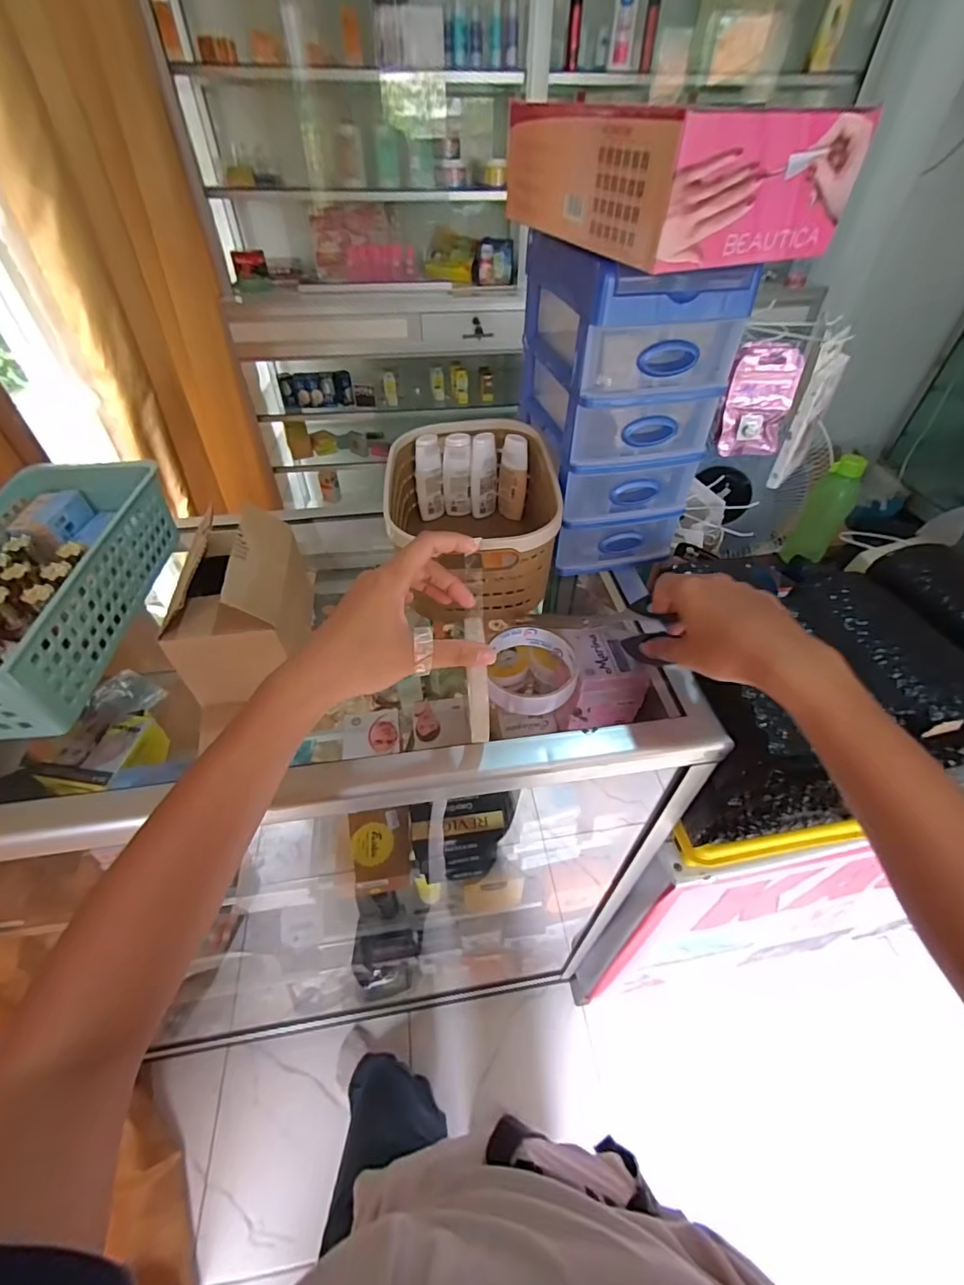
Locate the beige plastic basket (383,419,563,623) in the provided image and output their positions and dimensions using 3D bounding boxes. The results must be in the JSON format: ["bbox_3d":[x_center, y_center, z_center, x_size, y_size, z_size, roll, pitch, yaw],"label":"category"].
[{"bbox_3d":[-0.010,-0.121,0.504,0.154,0.114,0.205,-2,46,-2],"label":"beige plastic basket"}]

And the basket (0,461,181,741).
[{"bbox_3d":[-0.390,-0.047,0.437,0.133,0.082,0.274,-1,46,-1],"label":"basket"}]

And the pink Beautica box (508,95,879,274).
[{"bbox_3d":[0.124,-0.321,0.345,0.142,0.063,0.195,-14,48,-13],"label":"pink Beautica box"}]

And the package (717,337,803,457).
[{"bbox_3d":[0.271,-0.236,0.486,0.058,0.097,0.015,7,37,15],"label":"package"}]

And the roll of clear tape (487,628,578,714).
[{"bbox_3d":[0.044,0.024,0.432,0.075,0.031,0.074,0,46,0],"label":"roll of clear tape"}]

